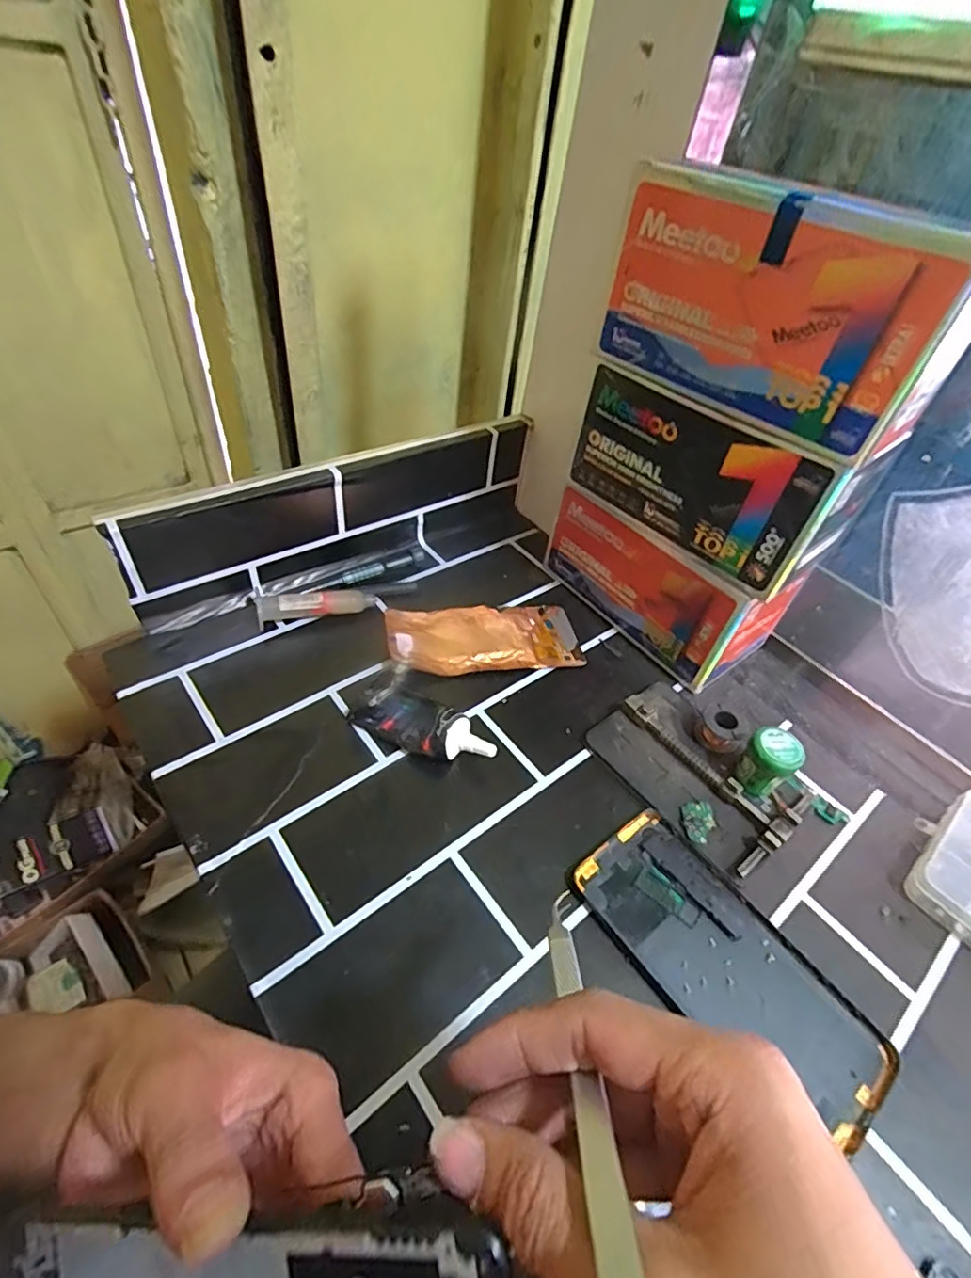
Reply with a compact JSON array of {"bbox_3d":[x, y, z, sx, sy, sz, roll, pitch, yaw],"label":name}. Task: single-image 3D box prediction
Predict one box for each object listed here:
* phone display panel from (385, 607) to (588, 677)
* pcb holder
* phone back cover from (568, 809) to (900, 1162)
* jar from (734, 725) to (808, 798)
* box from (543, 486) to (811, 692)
[{"bbox_3d":[0.000,-0.001,0.448,0.150,0.015,0.067,-5,47,-13],"label":"phone display panel"},{"bbox_3d":[0.140,0.086,0.377,0.085,0.019,0.127,-25,55,-29],"label":"pcb holder"},{"bbox_3d":[0.126,0.170,0.299,0.074,0.004,0.163,-28,56,-30],"label":"phone back cover"},{"bbox_3d":[0.180,0.084,0.366,0.030,0.050,0.029,4,46,-5],"label":"jar"},{"bbox_3d":[0.143,-0.057,0.460,0.085,0.091,0.182,-28,56,-31],"label":"box"}]

